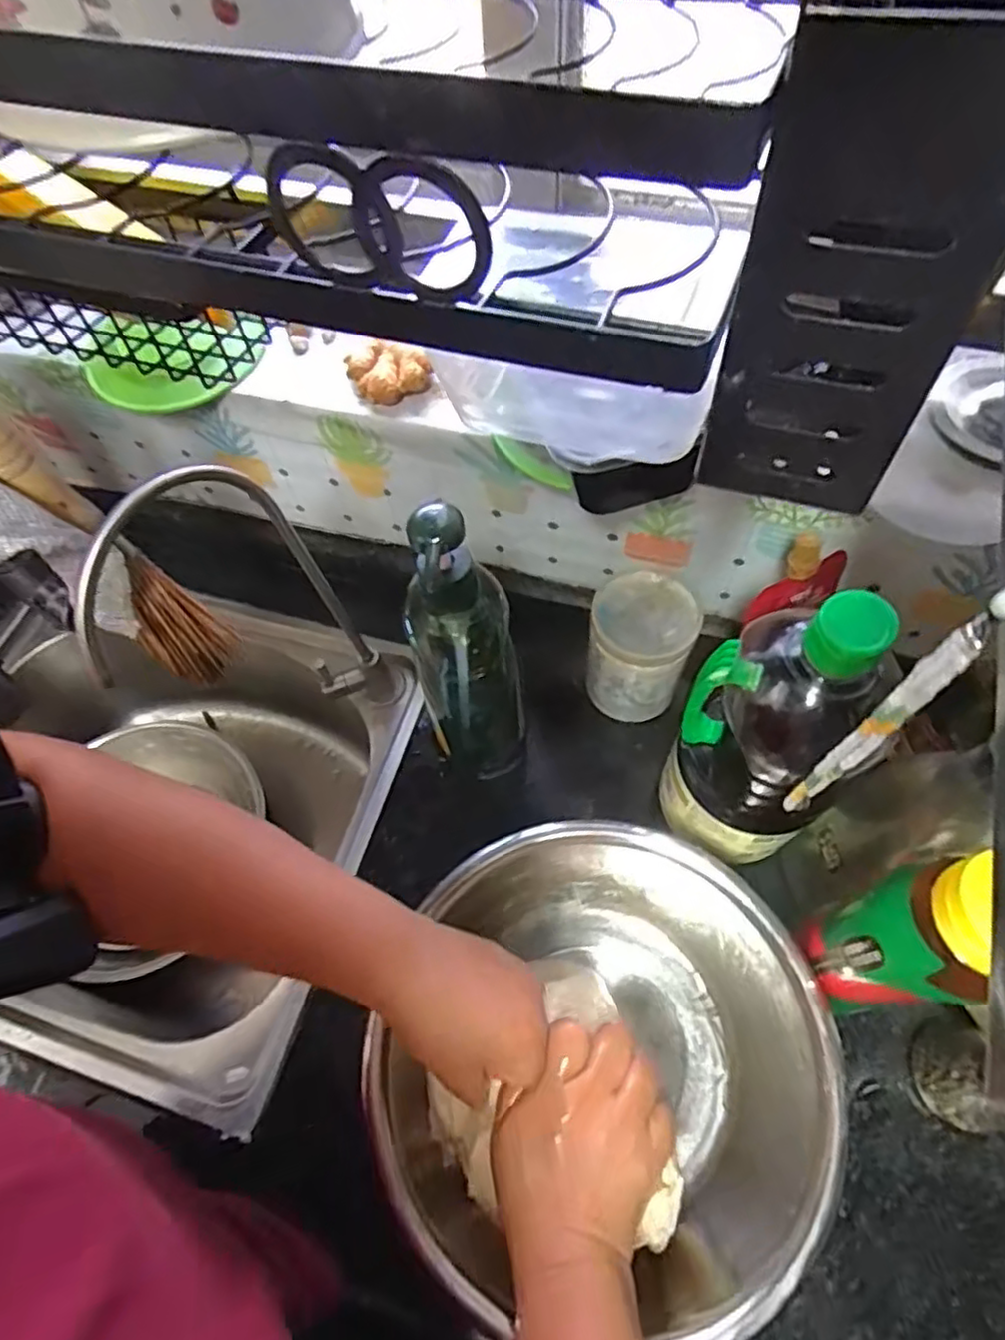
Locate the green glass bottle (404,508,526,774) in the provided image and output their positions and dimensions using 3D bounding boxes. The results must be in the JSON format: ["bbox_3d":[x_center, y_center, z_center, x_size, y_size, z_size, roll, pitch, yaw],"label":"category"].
[{"bbox_3d":[-0.023,0.001,0.480,0.069,0.283,0.065,-14,62,-4],"label":"green glass bottle"}]

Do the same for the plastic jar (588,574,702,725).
[{"bbox_3d":[0.114,-0.014,0.564,0.076,0.125,0.078,-2,62,3],"label":"plastic jar"}]

